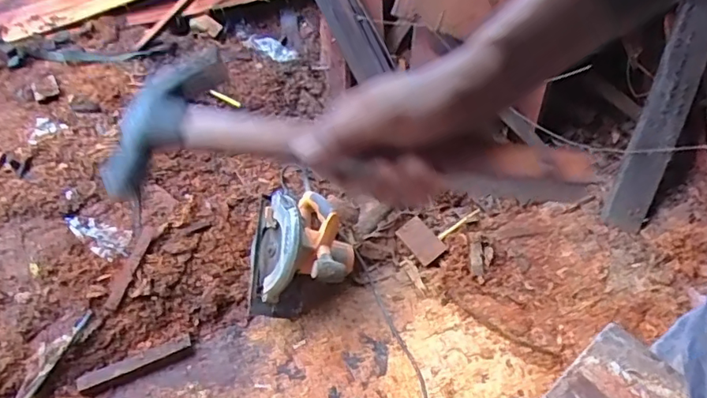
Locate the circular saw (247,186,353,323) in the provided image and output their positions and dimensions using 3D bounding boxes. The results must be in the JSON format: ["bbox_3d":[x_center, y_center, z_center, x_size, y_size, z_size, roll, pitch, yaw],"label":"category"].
[{"bbox_3d":[-0.133,0.132,1.310,0.247,0.253,0.229,-1,50,1],"label":"circular saw"}]

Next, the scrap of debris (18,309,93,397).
[{"bbox_3d":[-0.702,0.377,1.209,0.046,0.009,0.289,34,77,-8],"label":"scrap of debris"}]

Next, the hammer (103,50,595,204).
[{"bbox_3d":[-0.005,-0.035,0.354,0.311,0.037,0.104,7,53,9],"label":"hammer"}]

